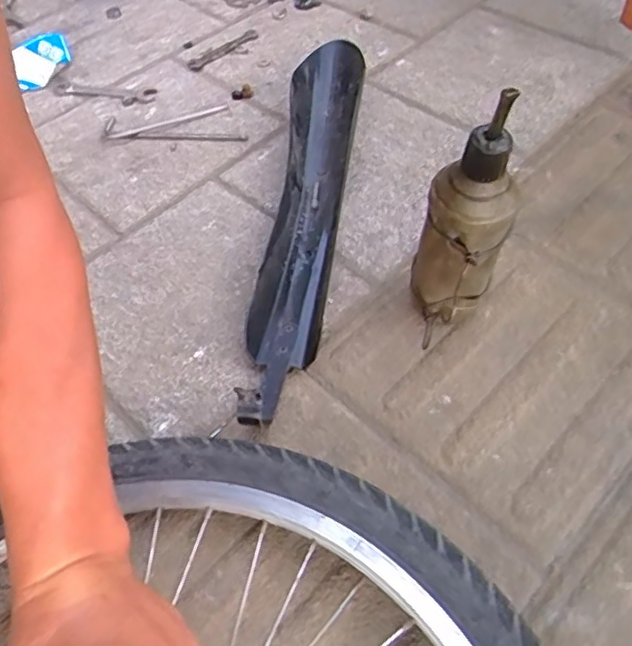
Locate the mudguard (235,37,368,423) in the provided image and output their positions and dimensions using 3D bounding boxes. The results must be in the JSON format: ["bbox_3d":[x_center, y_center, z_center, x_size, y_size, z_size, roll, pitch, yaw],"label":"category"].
[{"bbox_3d":[-0.007,-0.116,0.590,0.080,0.064,0.495,3,54,6],"label":"mudguard"}]

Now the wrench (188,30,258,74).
[{"bbox_3d":[-0.130,-0.384,0.829,0.116,0.011,0.027,-35,59,-20],"label":"wrench"}]

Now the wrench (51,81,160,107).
[{"bbox_3d":[-0.287,-0.308,0.786,0.151,0.005,0.035,12,55,12],"label":"wrench"}]

